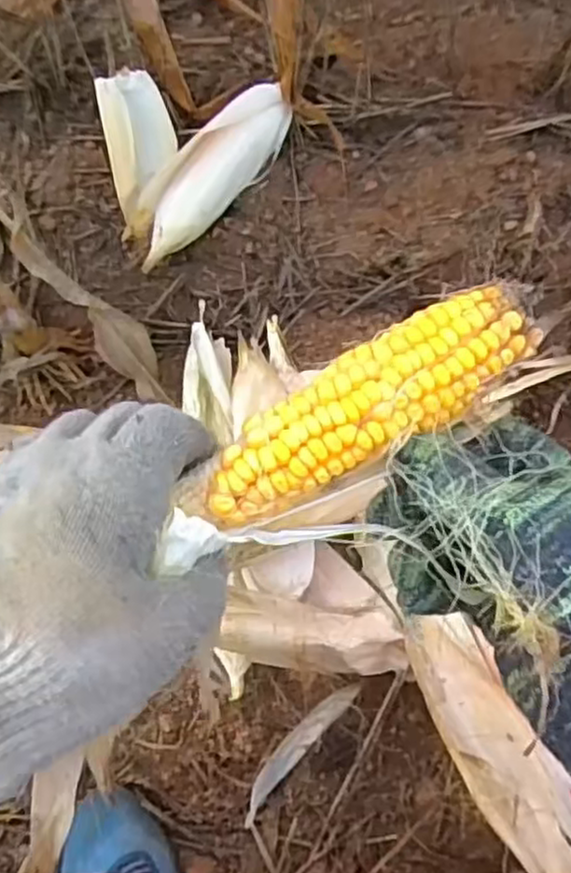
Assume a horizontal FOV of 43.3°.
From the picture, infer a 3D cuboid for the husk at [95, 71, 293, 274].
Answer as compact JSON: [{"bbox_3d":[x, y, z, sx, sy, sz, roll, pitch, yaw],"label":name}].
[{"bbox_3d":[-0.103,-0.351,0.866,0.221,0.059,0.280,-14,67,-2],"label":"husk"}]

